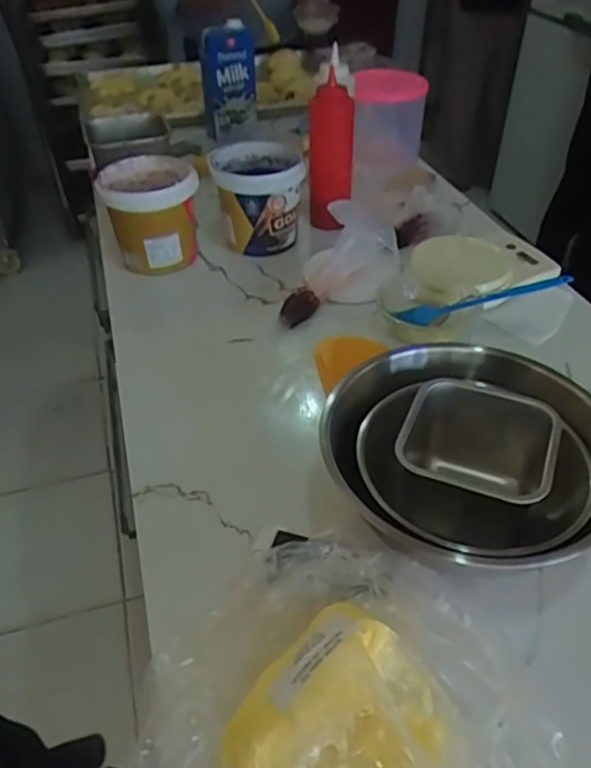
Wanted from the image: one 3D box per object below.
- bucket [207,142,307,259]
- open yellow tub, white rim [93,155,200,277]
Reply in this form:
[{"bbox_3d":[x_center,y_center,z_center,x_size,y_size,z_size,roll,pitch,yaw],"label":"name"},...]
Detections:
[{"bbox_3d":[-0.054,-0.270,0.914,0.126,0.121,0.125,-7,41,-7],"label":"bucket"},{"bbox_3d":[-0.200,-0.236,0.870,0.124,0.116,0.114,-16,43,-16],"label":"open yellow tub, white rim"}]

